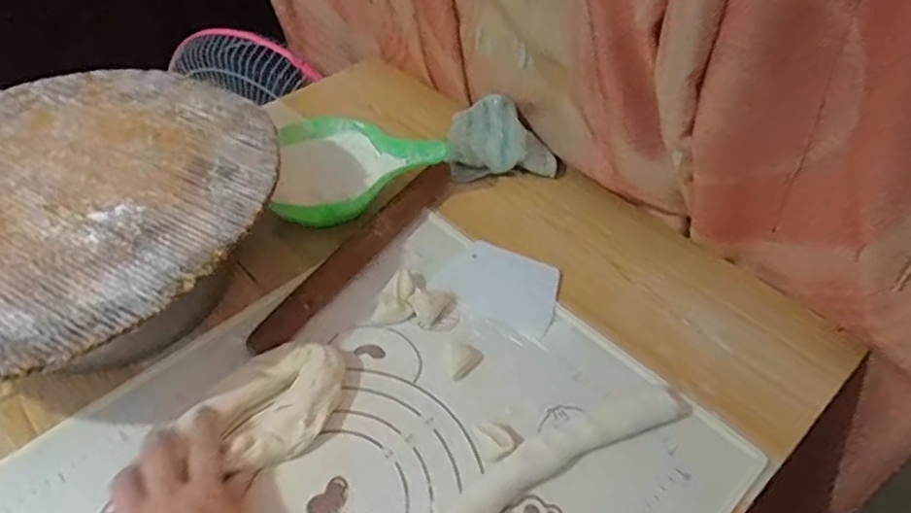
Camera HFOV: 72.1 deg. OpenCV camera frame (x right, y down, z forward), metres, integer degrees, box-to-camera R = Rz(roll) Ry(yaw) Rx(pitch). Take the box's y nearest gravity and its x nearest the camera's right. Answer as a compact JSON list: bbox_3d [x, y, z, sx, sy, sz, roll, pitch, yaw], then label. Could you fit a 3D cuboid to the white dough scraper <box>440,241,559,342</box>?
[{"bbox_3d":[0.047,0.024,0.591,0.111,0.006,0.078,26,51,22],"label":"white dough scraper"}]

